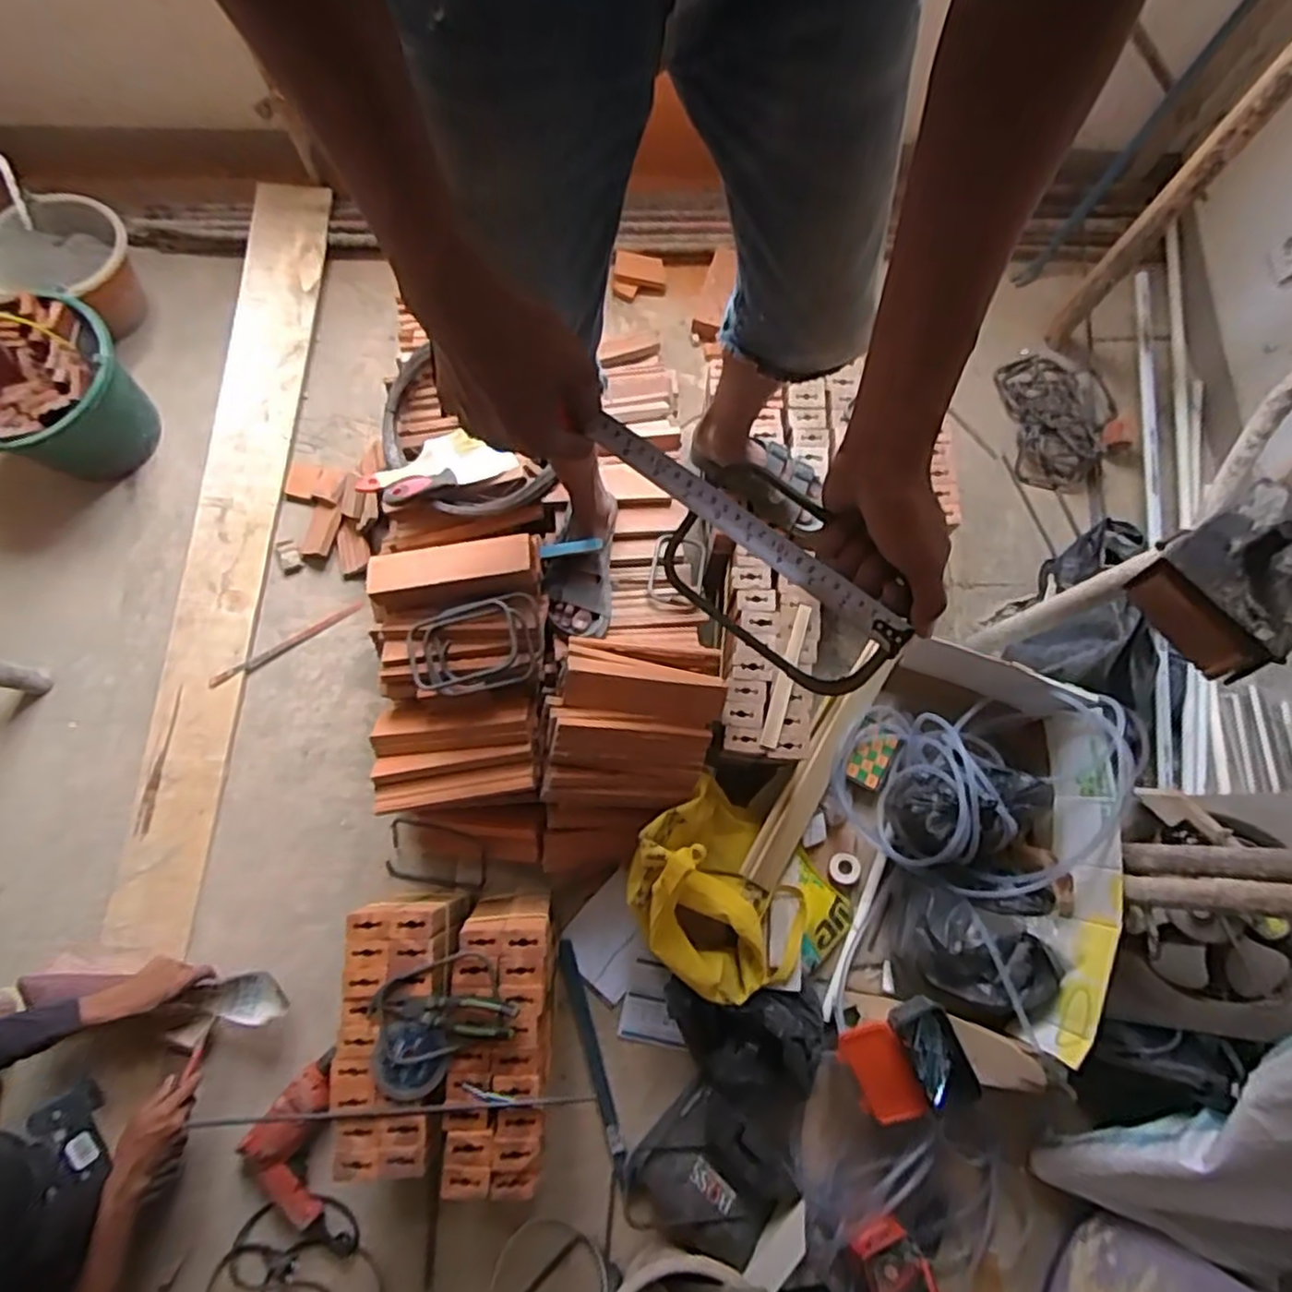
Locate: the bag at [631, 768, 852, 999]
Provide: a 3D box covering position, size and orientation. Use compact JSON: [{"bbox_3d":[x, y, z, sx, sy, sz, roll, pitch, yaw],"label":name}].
[{"bbox_3d":[0.148,0.413,1.130,0.380,0.224,0.271,35,78,7],"label":"bag"}]

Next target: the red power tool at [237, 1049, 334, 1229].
[{"bbox_3d":[-0.553,0.767,1.104,0.125,0.065,0.241,5,77,0],"label":"red power tool"}]

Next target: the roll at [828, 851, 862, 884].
[{"bbox_3d":[0.353,0.395,1.269,0.057,0.021,0.054,0,77,-1],"label":"roll"}]

